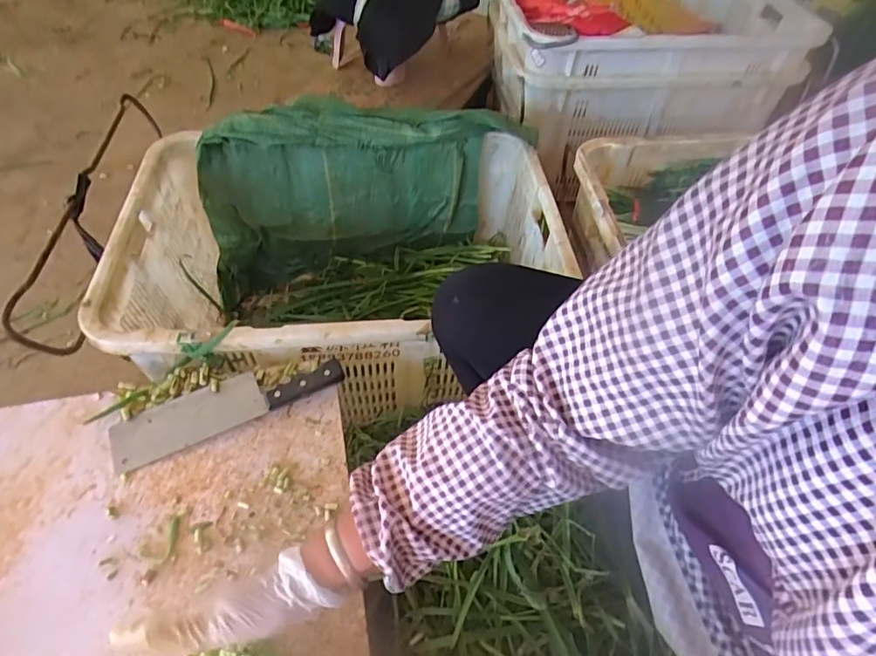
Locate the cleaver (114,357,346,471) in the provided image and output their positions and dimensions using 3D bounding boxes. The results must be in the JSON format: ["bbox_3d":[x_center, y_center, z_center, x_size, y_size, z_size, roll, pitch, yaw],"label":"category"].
[{"bbox_3d":[-0.255,0.088,0.621,0.268,0.021,0.067,-20,56,-17],"label":"cleaver"}]

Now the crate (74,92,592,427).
[{"bbox_3d":[-0.141,-0.066,0.865,0.637,0.390,0.462,-5,53,-6],"label":"crate"}]

